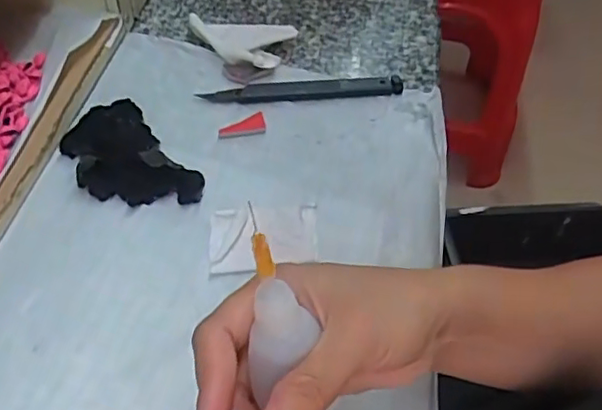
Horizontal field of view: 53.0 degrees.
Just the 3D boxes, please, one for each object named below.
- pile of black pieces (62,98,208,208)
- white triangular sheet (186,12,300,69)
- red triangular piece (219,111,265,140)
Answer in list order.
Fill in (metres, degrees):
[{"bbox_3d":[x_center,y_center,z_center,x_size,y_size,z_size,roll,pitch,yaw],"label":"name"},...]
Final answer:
[{"bbox_3d":[-0.113,-0.032,0.383,0.059,0.018,0.105,-28,59,-24],"label":"pile of black pieces"},{"bbox_3d":[-0.048,-0.123,0.461,0.078,0.018,0.045,9,52,2],"label":"white triangular sheet"},{"bbox_3d":[-0.041,-0.056,0.417,0.032,0.004,0.020,-8,53,-11],"label":"red triangular piece"}]

